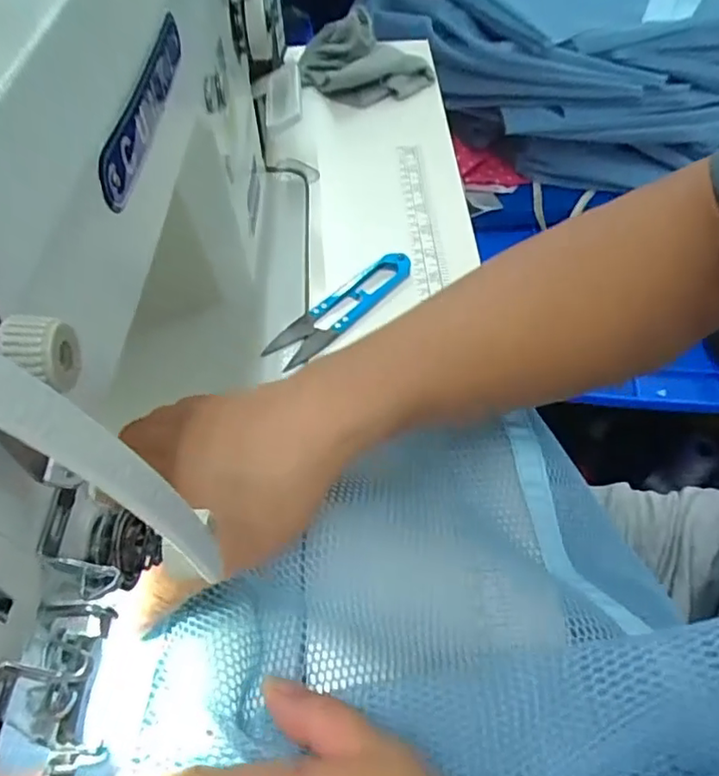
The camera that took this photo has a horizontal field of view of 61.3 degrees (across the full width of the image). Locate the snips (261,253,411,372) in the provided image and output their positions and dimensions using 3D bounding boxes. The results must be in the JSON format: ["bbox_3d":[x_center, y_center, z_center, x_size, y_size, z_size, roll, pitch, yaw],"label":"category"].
[{"bbox_3d":[-0.011,-0.052,0.397,0.032,0.013,0.112,32,61,24],"label":"snips"}]

